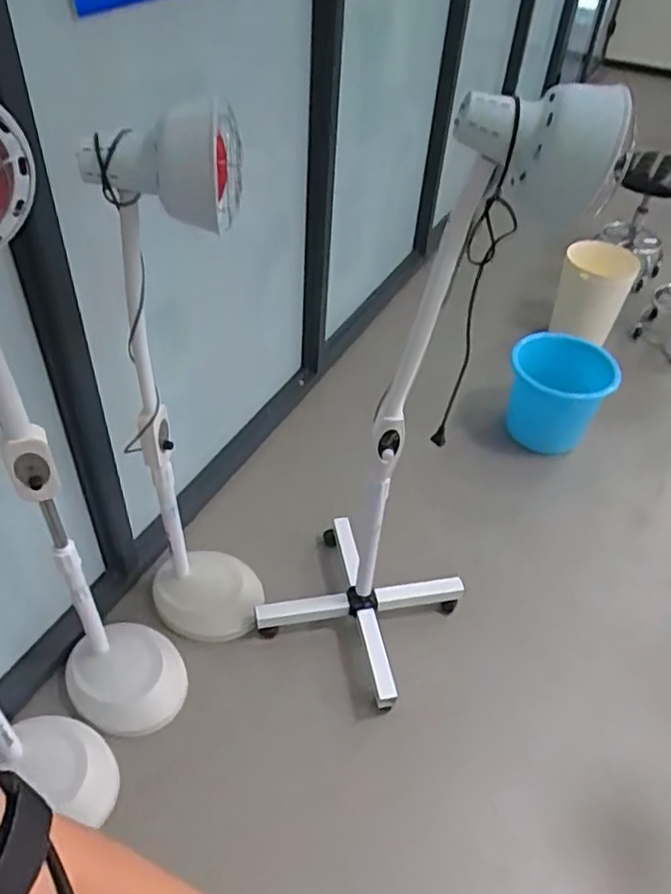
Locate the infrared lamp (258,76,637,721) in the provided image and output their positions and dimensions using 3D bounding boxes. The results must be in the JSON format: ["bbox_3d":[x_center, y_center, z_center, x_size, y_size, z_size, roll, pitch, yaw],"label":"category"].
[{"bbox_3d":[0.091,-0.014,1.303,0.419,1.244,0.381,31,50,25],"label":"infrared lamp"}]

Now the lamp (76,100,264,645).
[{"bbox_3d":[-0.285,-0.028,1.303,0.238,1.214,0.252,-9,46,-14],"label":"lamp"}]

